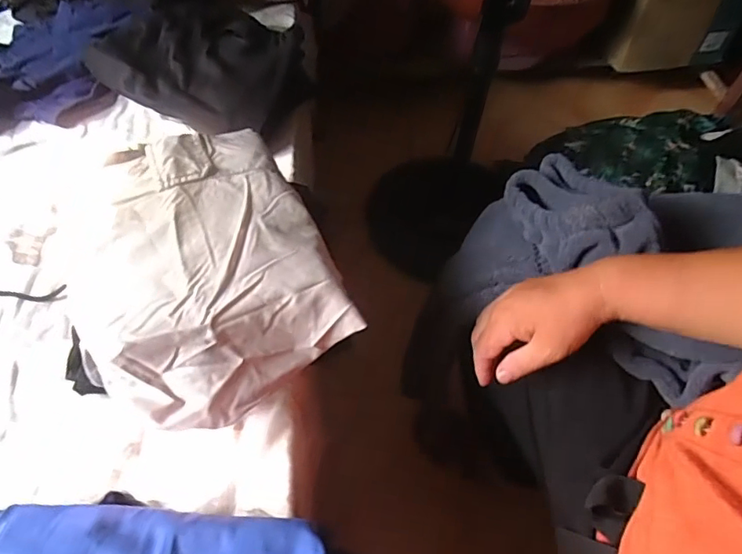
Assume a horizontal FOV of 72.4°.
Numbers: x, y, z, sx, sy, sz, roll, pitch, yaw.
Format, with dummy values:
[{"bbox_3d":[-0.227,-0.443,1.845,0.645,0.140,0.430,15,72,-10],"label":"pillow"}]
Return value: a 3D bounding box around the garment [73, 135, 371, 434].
[{"bbox_3d":[-0.157,-0.015,0.466,0.218,0.052,0.267,-27,61,-19],"label":"garment"}]

